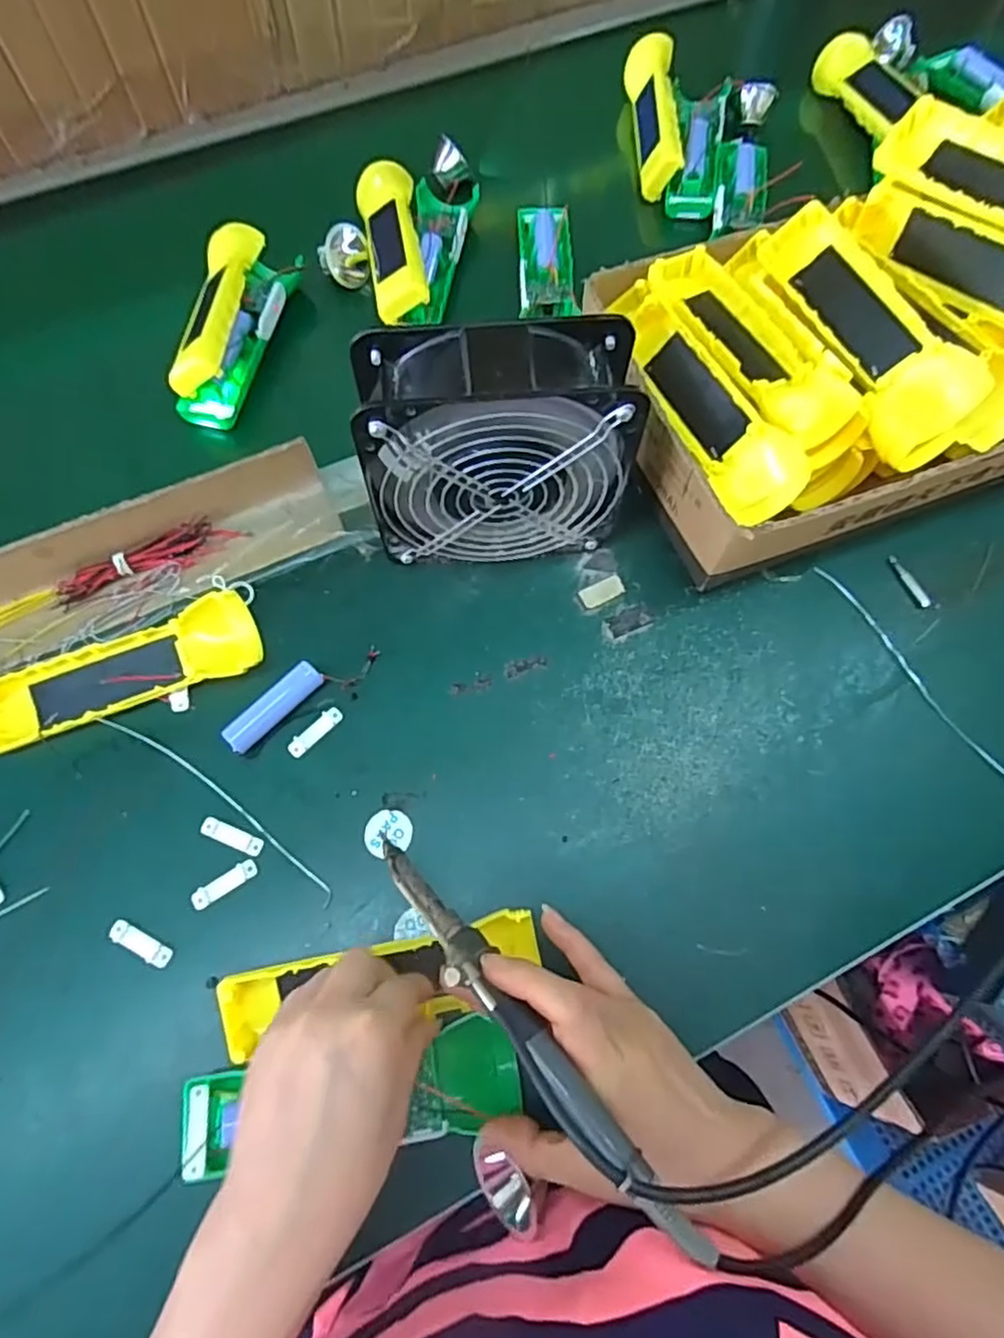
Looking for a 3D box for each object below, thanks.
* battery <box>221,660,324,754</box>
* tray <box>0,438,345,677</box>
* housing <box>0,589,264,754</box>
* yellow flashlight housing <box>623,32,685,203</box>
[{"bbox_3d":[-0.138,0.023,0.406,0.018,0.015,0.067,44,76,13],"label":"battery"},{"bbox_3d":[-0.243,-0.065,0.423,0.276,0.038,0.071,-22,73,-8],"label":"tray"},{"bbox_3d":[-0.233,0.002,0.408,0.161,0.022,0.049,-19,73,-7],"label":"housing"},{"bbox_3d":[0.142,-0.519,0.618,0.037,0.036,0.190,-1,73,-2],"label":"yellow flashlight housing"}]

